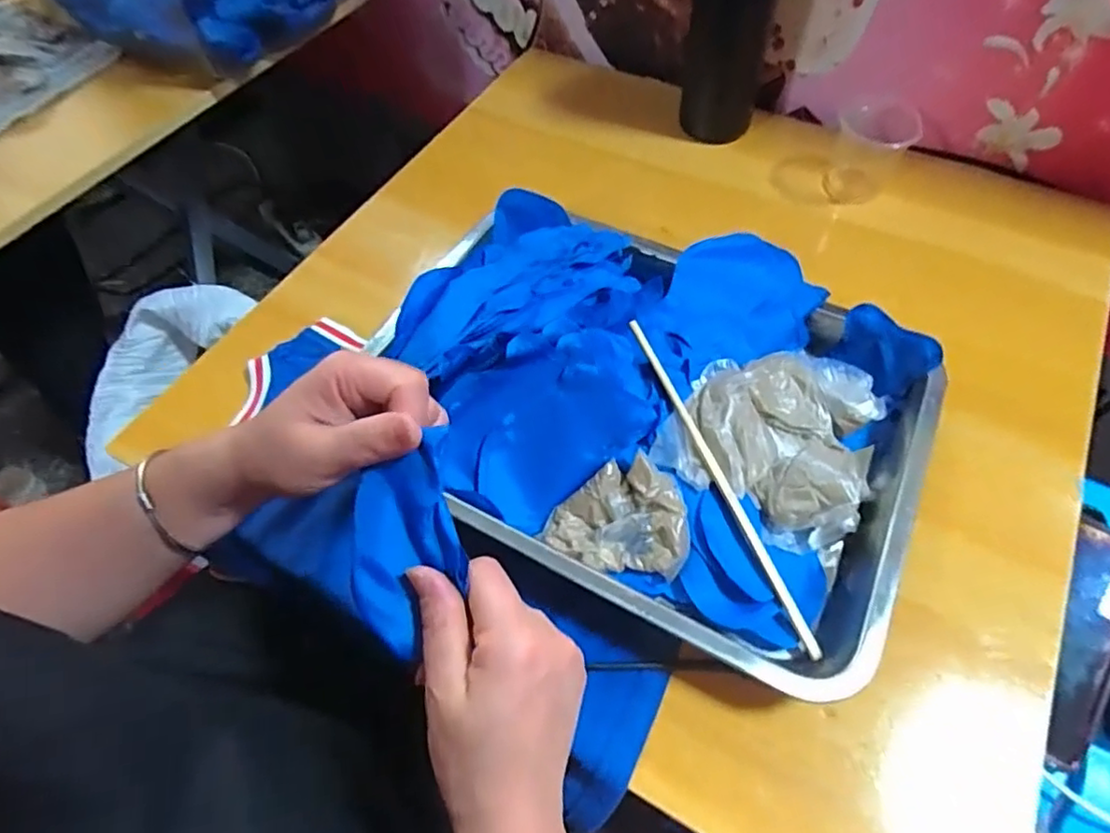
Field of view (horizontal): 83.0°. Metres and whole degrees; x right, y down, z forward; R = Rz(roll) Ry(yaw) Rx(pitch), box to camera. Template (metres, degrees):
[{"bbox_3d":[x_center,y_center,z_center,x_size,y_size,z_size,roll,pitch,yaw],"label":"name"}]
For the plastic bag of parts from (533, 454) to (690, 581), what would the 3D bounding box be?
[{"bbox_3d":[0.038,0.059,0.380,0.083,0.030,0.059,7,58,6],"label":"plastic bag of parts"}]

